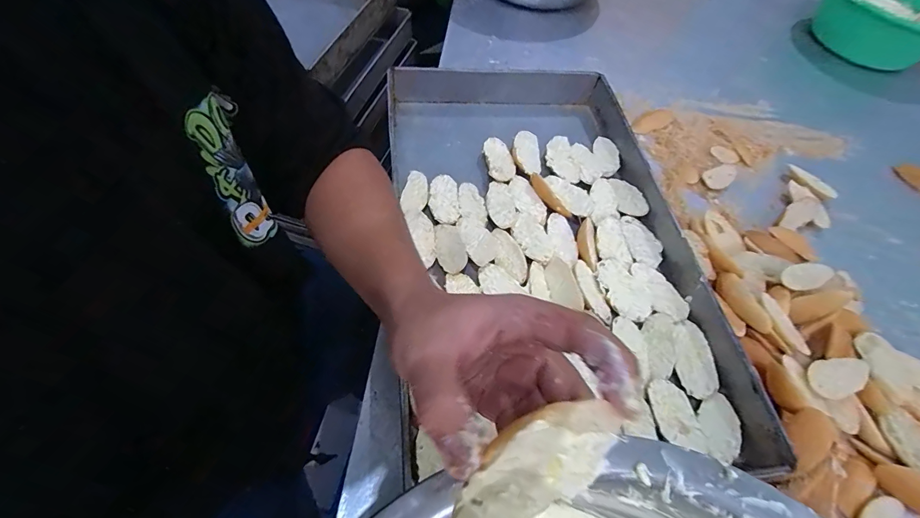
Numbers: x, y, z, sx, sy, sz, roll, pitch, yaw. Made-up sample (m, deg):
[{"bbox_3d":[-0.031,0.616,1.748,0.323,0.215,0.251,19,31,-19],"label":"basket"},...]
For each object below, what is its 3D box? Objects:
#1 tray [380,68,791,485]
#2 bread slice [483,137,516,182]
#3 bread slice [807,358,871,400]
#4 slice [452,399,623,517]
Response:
[{"bbox_3d":[0.103,-0.046,0.527,0.372,0.066,0.619,-4,59,-9],"label":"tray"},{"bbox_3d":[0.060,-0.151,0.604,0.040,0.015,0.082,-7,60,-11],"label":"bread slice"},{"bbox_3d":[0.414,0.129,0.427,0.062,0.008,0.041,-8,57,12],"label":"bread slice"},{"bbox_3d":[0.029,0.080,0.154,0.040,0.018,0.076,38,101,-13],"label":"slice"}]

